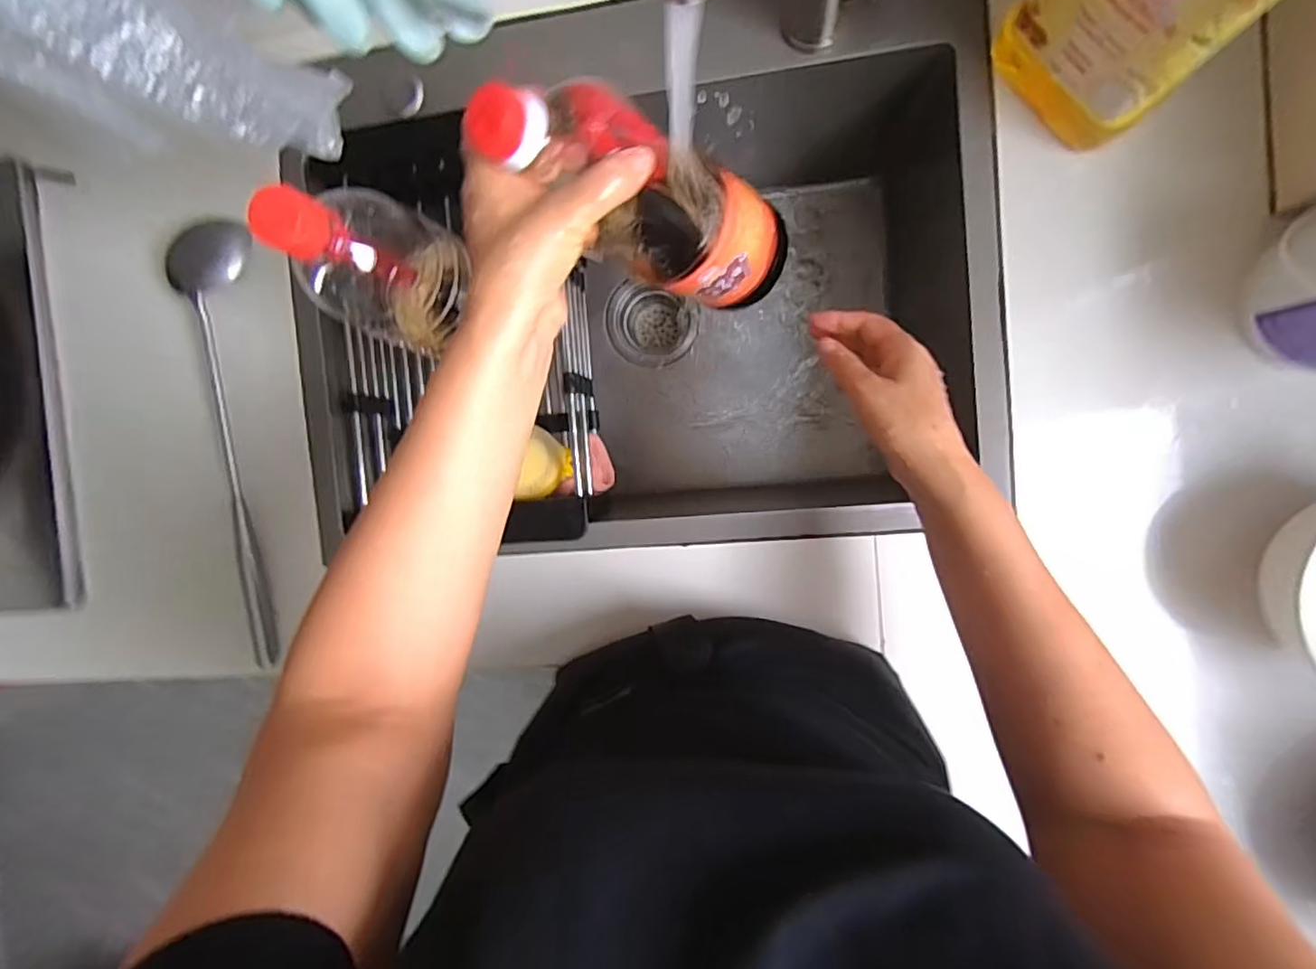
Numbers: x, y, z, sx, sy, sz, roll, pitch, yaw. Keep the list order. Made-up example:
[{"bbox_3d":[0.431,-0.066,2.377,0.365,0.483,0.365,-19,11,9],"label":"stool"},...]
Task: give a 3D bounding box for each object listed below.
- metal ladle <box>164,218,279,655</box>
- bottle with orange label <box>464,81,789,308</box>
[{"bbox_3d":[-0.388,-0.046,0.538,0.054,0.040,0.383,-1,93,9],"label":"metal ladle"},{"bbox_3d":[-0.004,-0.179,0.374,0.068,0.237,0.076,25,99,46],"label":"bottle with orange label"}]

